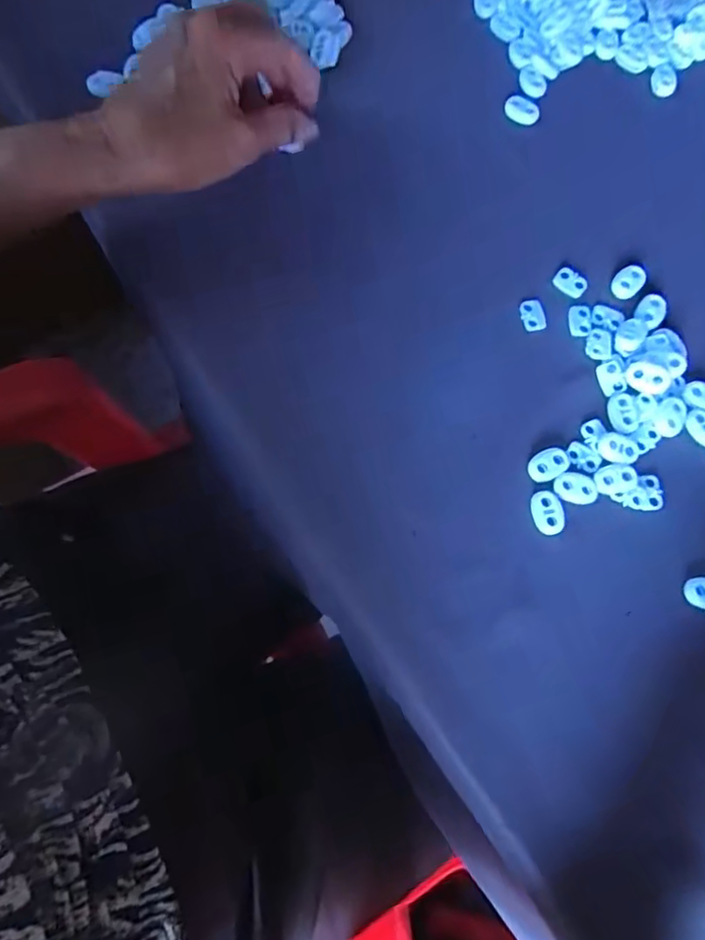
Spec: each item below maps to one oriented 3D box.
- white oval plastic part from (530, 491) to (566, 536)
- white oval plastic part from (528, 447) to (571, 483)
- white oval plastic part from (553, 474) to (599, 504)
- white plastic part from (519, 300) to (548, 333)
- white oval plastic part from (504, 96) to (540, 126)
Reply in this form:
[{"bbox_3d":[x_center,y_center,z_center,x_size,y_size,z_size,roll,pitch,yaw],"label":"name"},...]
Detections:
[{"bbox_3d":[0.100,0.022,0.306,0.017,0.004,0.022,-16,75,-5],"label":"white oval plastic part"},{"bbox_3d":[0.104,-0.003,0.314,0.023,0.004,0.016,-30,77,-8],"label":"white oval plastic part"},{"bbox_3d":[0.117,0.009,0.310,0.023,0.004,0.014,16,75,4],"label":"white oval plastic part"},{"bbox_3d":[0.104,-0.089,0.341,0.014,0.004,0.019,-13,75,-4],"label":"white plastic part"},{"bbox_3d":[0.109,-0.231,0.381,0.023,0.006,0.016,17,75,4],"label":"white oval plastic part"}]

